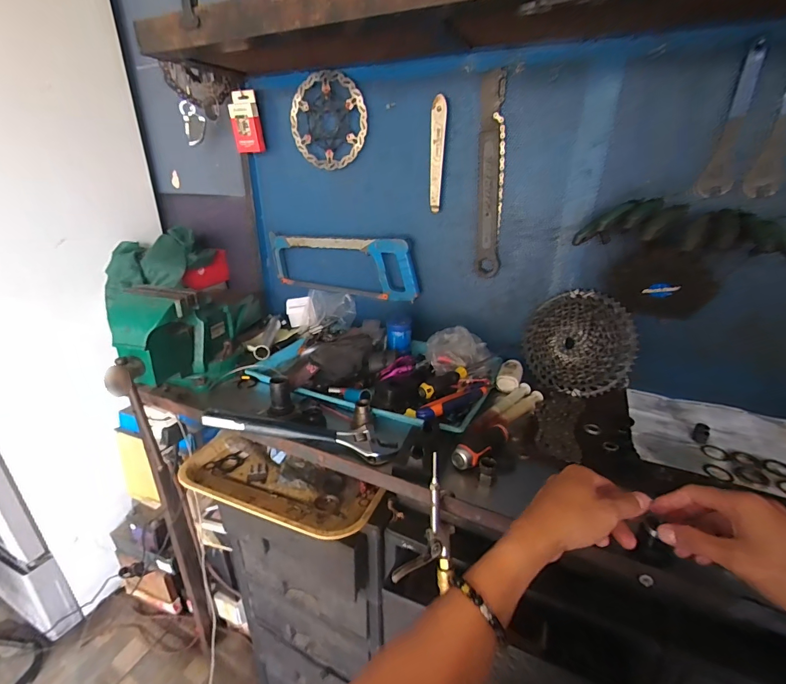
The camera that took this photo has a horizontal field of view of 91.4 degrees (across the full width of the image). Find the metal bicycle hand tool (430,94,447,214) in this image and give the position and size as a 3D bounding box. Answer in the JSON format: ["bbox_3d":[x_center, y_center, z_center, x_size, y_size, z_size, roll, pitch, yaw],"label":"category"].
[{"bbox_3d":[0.084,-0.349,0.725,0.027,0.195,0.009,13,29,24],"label":"metal bicycle hand tool"}]

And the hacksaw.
[{"bbox_3d":[-0.125,-0.181,0.910,0.391,0.142,0.038,12,25,24],"label":"hacksaw"}]

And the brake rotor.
[{"bbox_3d":[-0.133,-0.453,0.792,0.171,0.170,0.010,-3,23,26],"label":"brake rotor"}]

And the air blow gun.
[{"bbox_3d":[0.039,0.220,0.465,0.068,0.162,0.031,2,0,2],"label":"air blow gun"}]

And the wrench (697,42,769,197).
[{"bbox_3d":[0.466,-0.302,0.532,0.007,0.181,0.039,-19,26,-38],"label":"wrench"}]

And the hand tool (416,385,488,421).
[{"bbox_3d":[0.102,0.102,0.651,0.144,0.023,0.028,-15,27,-33],"label":"hand tool"}]

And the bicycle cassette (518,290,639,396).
[{"bbox_3d":[0.326,0.004,0.700,0.195,0.191,0.048,-23,-15,41],"label":"bicycle cassette"}]

